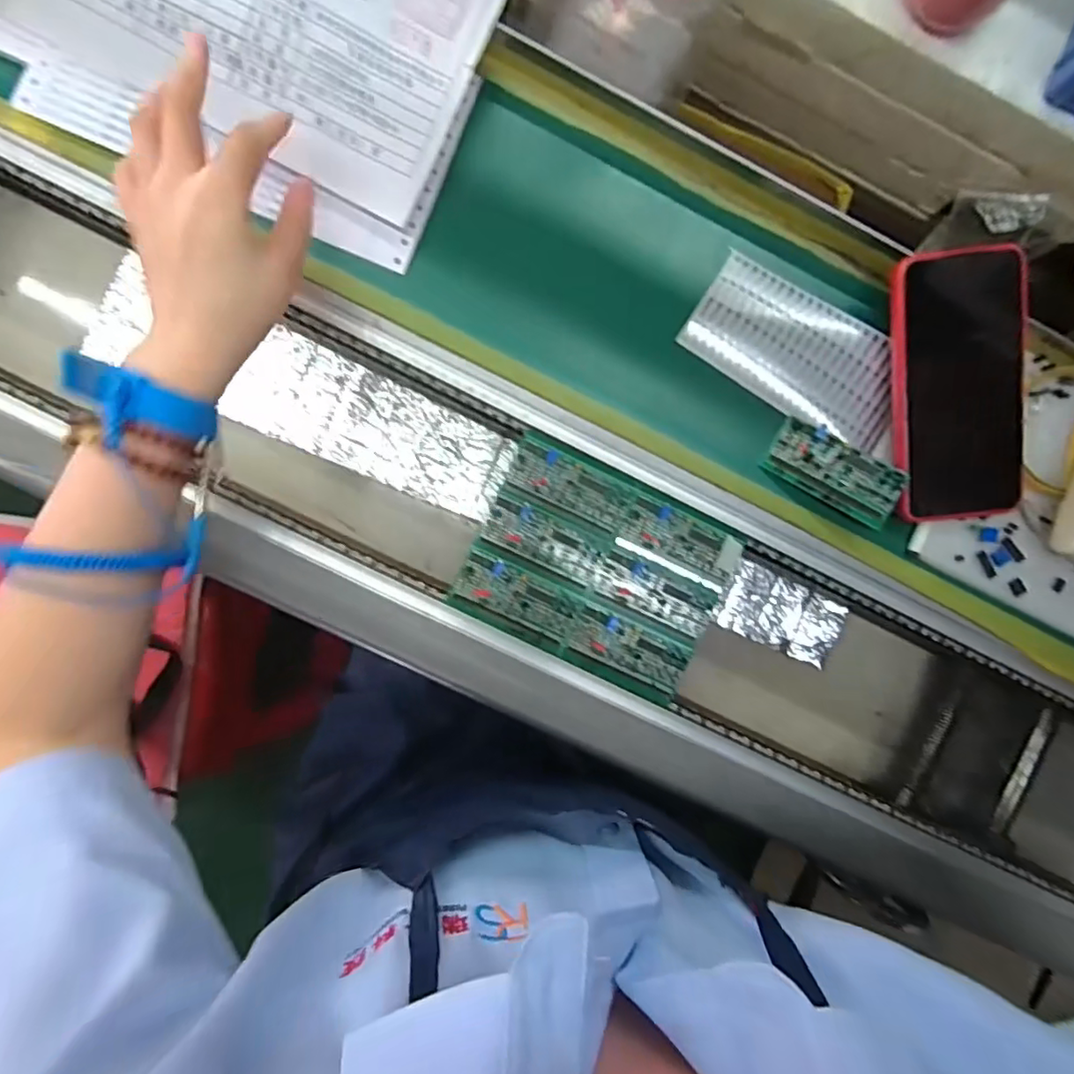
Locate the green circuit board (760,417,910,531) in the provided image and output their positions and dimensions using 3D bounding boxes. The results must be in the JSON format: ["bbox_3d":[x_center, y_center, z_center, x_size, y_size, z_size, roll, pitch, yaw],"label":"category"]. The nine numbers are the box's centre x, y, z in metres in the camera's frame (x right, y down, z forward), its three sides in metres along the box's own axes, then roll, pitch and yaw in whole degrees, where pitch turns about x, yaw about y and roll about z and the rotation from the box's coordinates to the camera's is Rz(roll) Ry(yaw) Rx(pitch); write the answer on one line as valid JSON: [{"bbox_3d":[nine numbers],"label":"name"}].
[{"bbox_3d":[0.194,-0.042,0.386,0.082,0.009,0.041,35,95,14],"label":"green circuit board"}]

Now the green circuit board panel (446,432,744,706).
[{"bbox_3d":[0.042,0.023,0.394,0.165,0.011,0.123,26,89,-4],"label":"green circuit board panel"}]

